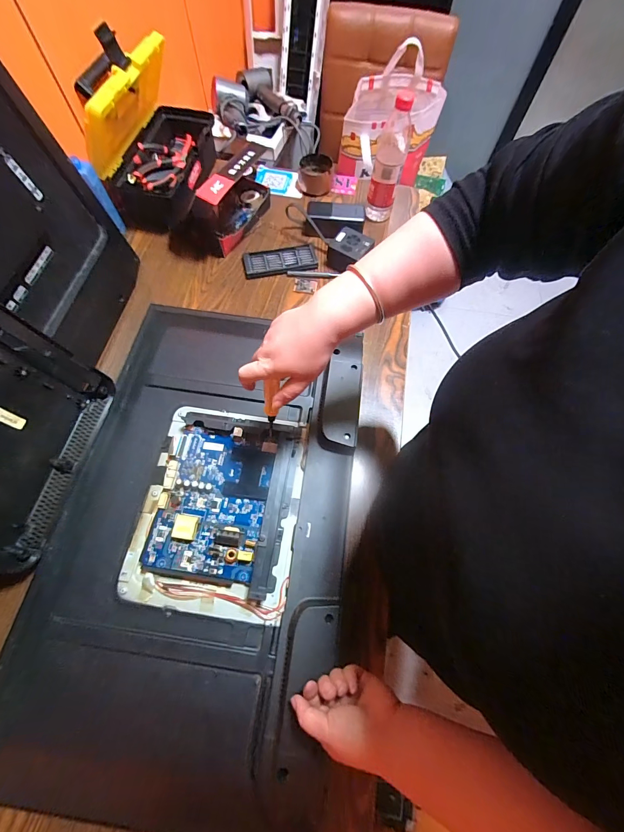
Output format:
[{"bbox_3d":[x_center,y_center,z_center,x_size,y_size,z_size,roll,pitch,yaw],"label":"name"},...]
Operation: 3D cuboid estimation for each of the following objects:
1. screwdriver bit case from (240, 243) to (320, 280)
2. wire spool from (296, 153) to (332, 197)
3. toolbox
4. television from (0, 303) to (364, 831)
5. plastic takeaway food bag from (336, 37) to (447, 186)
[{"bbox_3d":[-0.067,-0.328,0.713,0.155,0.017,0.063,-10,66,-7],"label":"screwdriver bit case"},{"bbox_3d":[0.005,-0.569,0.798,0.080,0.049,0.082,0,67,-1],"label":"wire spool"},{"bbox_3d":[-0.329,-0.570,0.689,0.178,0.227,0.284,9,67,3],"label":"toolbox"},{"bbox_3d":[-0.152,0.117,0.471,0.398,0.047,0.650,8,65,1],"label":"television"},{"bbox_3d":[0.234,-0.887,1.044,0.309,0.297,0.142,-10,67,-6],"label":"plastic takeaway food bag"}]

